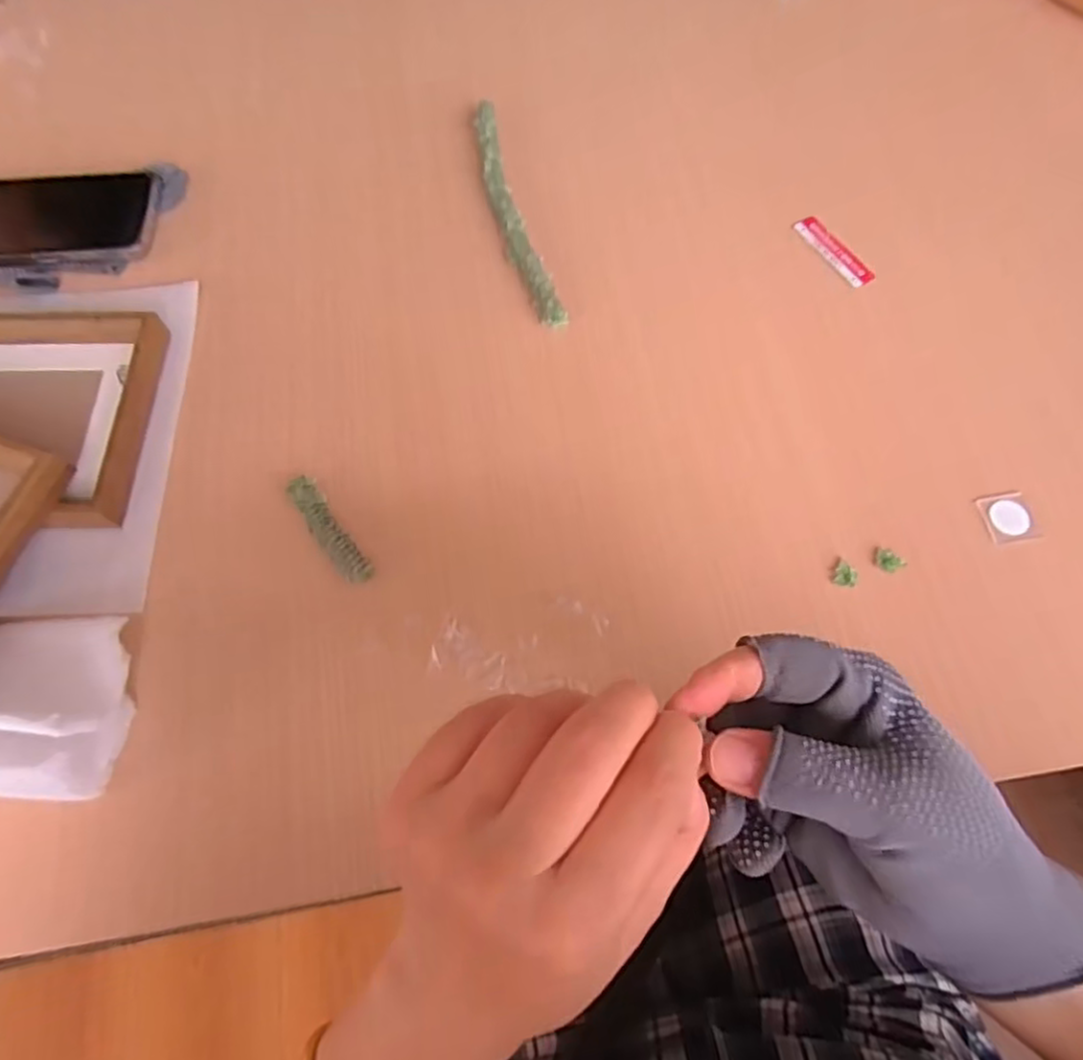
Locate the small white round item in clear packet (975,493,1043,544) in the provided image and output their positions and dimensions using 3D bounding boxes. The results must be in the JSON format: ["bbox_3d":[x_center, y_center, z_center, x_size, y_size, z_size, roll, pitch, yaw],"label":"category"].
[{"bbox_3d":[0.283,-0.008,0.411,0.031,0.007,0.031,-2,73,7],"label":"small white round item in clear packet"}]

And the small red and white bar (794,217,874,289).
[{"bbox_3d":[0.213,-0.204,0.494,0.019,0.006,0.069,-29,71,-11],"label":"small red and white bar"}]

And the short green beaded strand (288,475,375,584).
[{"bbox_3d":[-0.127,0.000,0.407,0.018,0.013,0.077,-33,72,-12],"label":"short green beaded strand"}]

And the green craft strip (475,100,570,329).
[{"bbox_3d":[-0.023,-0.241,0.507,0.025,0.016,0.219,-15,69,-6],"label":"green craft strip"}]

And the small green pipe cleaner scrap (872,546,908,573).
[{"bbox_3d":[0.205,0.018,0.401,0.013,0.005,0.018,-37,73,-14],"label":"small green pipe cleaner scrap"}]

